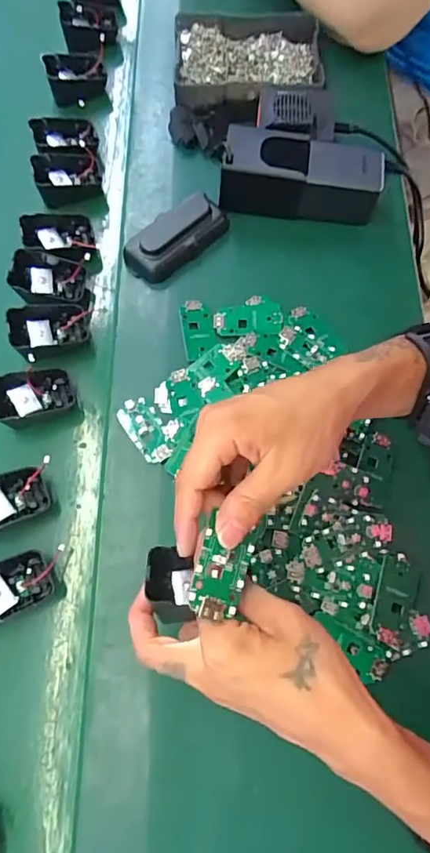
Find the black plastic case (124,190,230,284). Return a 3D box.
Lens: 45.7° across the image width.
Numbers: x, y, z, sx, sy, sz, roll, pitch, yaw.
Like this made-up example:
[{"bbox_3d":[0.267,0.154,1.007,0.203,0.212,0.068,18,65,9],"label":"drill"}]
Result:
[{"bbox_3d":[-0.038,-0.188,0.506,0.049,0.031,0.107,42,83,12],"label":"black plastic case"}]

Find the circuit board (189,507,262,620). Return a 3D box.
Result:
[{"bbox_3d":[0.005,0.082,0.300,0.032,0.004,0.057,21,64,-11],"label":"circuit board"}]

